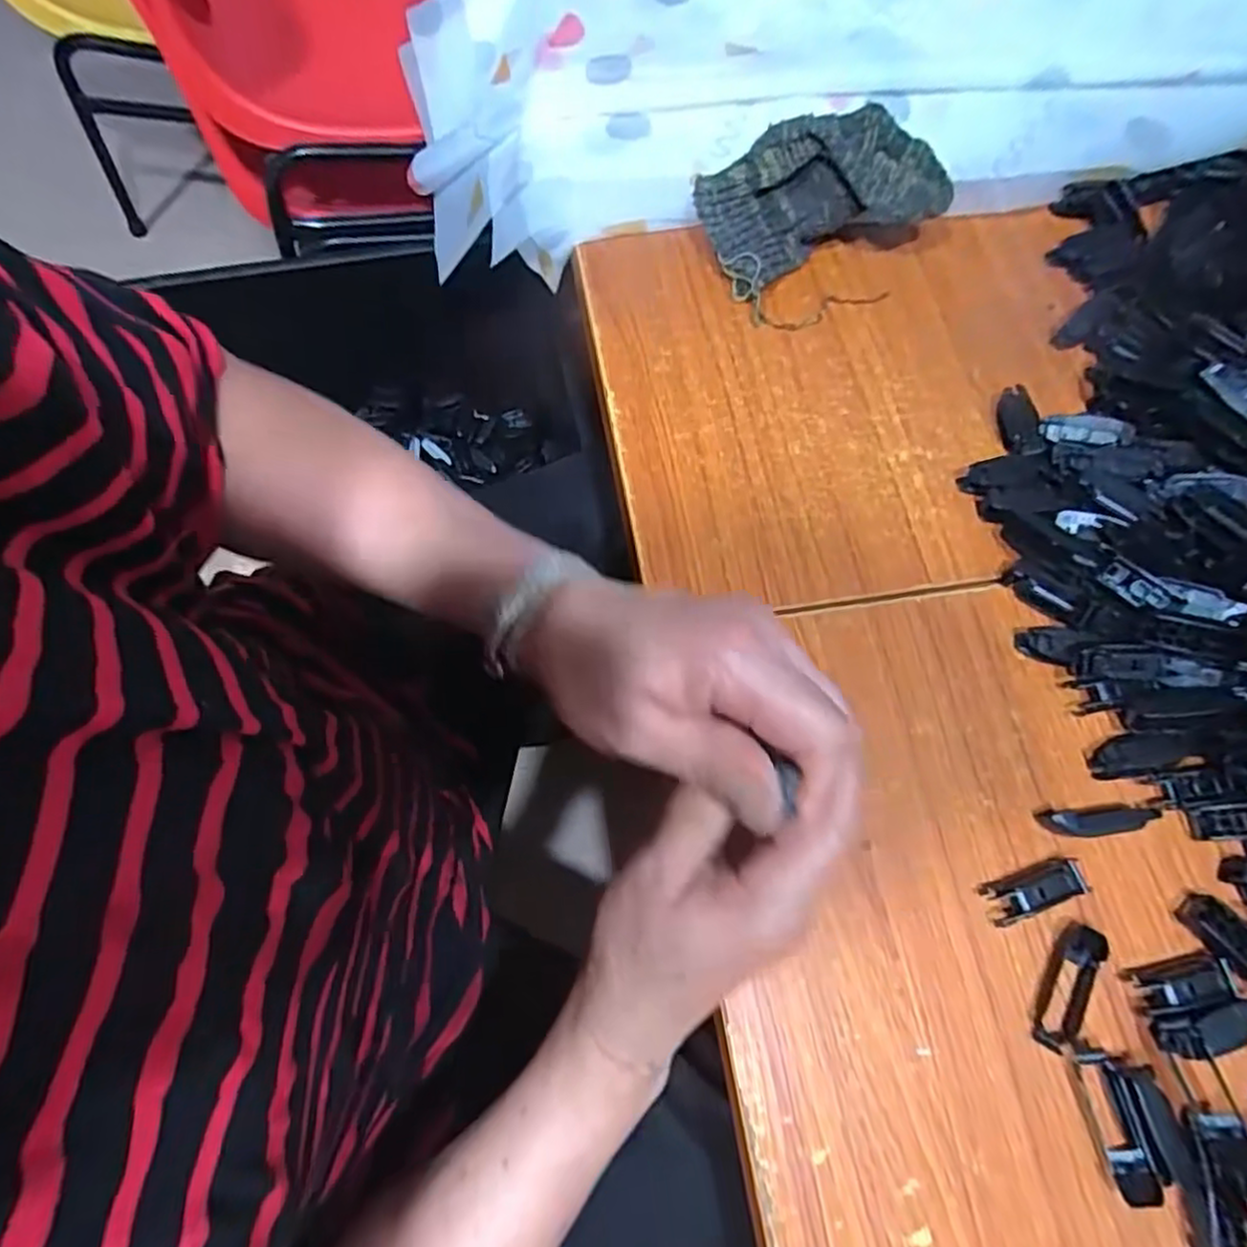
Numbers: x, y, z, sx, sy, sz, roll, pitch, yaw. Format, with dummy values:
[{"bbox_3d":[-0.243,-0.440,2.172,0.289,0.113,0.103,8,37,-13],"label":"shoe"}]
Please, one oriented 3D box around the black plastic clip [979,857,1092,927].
[{"bbox_3d":[0.196,0.127,0.334,0.046,0.015,0.018,-19,73,-9],"label":"black plastic clip"}]

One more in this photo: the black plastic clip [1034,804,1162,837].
[{"bbox_3d":[0.235,0.097,0.347,0.053,0.012,0.014,-4,71,-5],"label":"black plastic clip"}]

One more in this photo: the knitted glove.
[{"bbox_3d":[0.124,-0.260,0.435,0.148,0.074,0.062,-15,72,-8],"label":"knitted glove"}]

